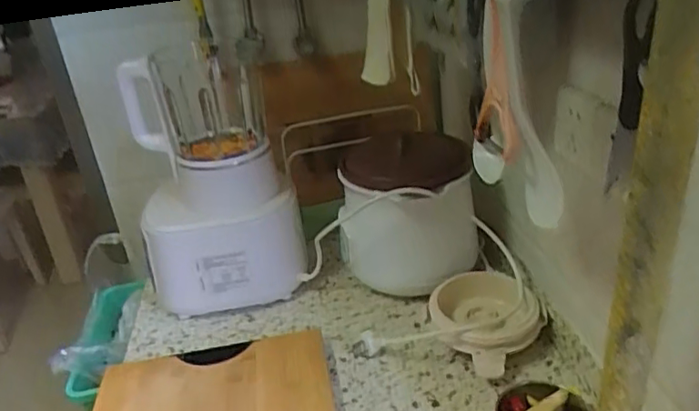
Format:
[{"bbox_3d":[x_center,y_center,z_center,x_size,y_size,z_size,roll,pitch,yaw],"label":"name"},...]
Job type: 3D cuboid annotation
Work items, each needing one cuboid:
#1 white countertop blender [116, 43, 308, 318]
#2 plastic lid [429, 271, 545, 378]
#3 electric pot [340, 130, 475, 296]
[{"bbox_3d":[-0.207,-0.030,0.880,0.233,0.381,0.167,-16,28,-19],"label":"white countertop blender"},{"bbox_3d":[0.181,0.152,0.780,0.139,0.067,0.150,-5,27,3],"label":"plastic lid"},{"bbox_3d":[0.090,0.015,0.916,0.198,0.208,0.218,-5,27,4],"label":"electric pot"}]

